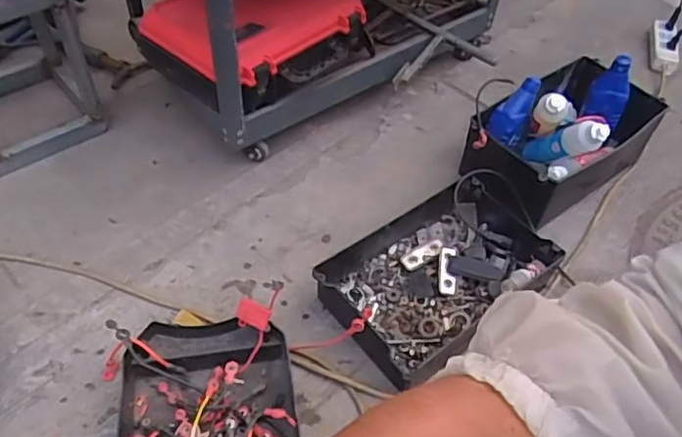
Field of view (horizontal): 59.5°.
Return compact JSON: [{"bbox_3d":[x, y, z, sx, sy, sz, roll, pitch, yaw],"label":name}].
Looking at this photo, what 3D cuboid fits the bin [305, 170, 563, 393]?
[{"bbox_3d":[0.151,0.079,0.942,0.359,0.090,0.237,-32,61,-25],"label":"bin"}]

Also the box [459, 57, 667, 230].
[{"bbox_3d":[0.372,-0.144,1.039,0.369,0.181,0.185,-28,60,-23],"label":"box"}]

